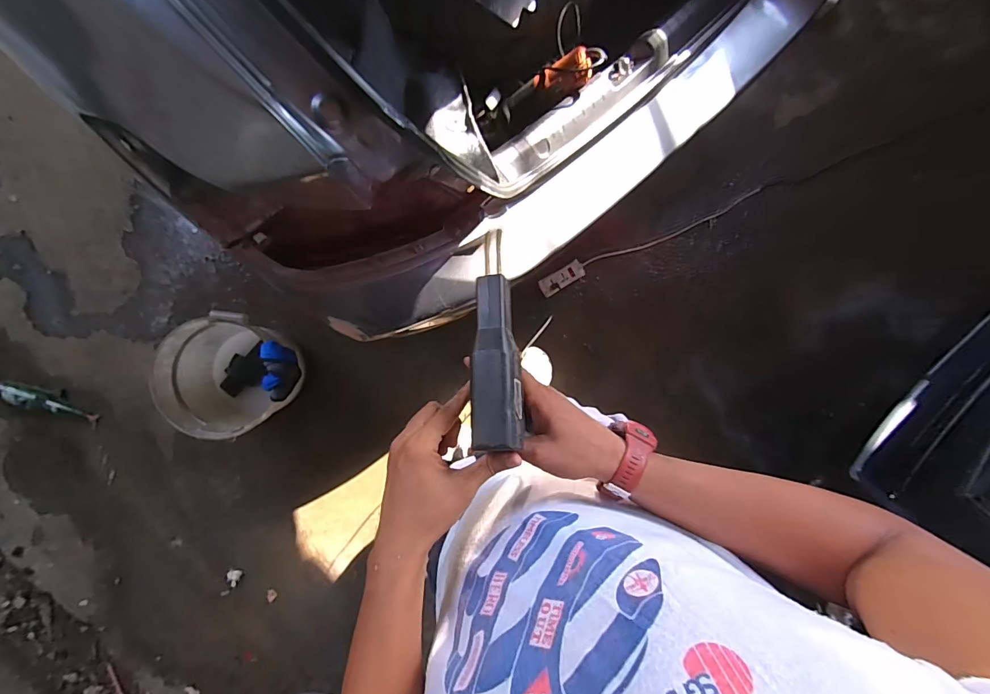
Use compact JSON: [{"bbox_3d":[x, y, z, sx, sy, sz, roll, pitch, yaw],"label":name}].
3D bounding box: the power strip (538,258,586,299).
[{"bbox_3d":[0.237,-0.240,1.475,0.165,0.023,0.064,-31,95,-3],"label":"power strip"}]

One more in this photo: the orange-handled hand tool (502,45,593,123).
[{"bbox_3d":[0.105,-0.509,0.834,0.193,0.044,0.066,-14,95,34],"label":"orange-handled hand tool"}]

